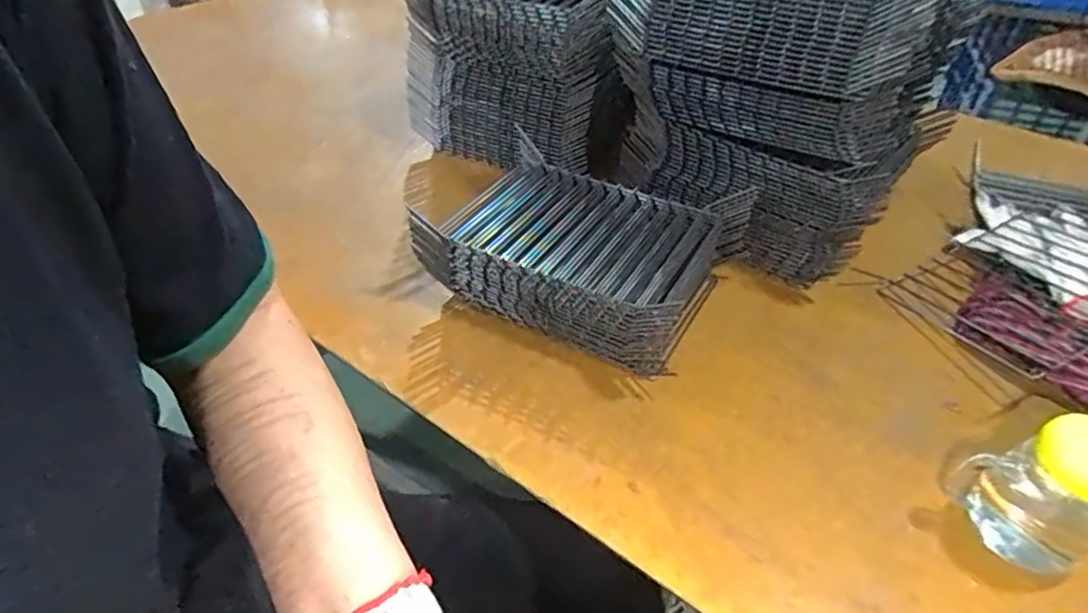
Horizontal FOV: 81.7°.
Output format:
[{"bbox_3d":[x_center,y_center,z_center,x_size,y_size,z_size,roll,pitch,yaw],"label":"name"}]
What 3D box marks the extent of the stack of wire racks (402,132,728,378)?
[{"bbox_3d":[0.040,-0.063,0.687,0.277,0.093,0.214,22,45,20],"label":"stack of wire racks"}]

